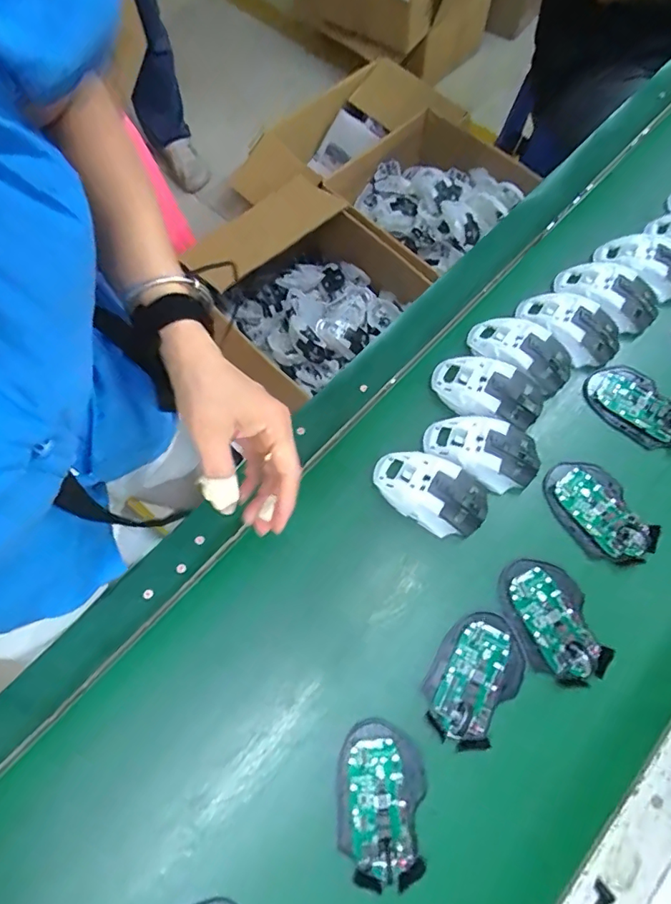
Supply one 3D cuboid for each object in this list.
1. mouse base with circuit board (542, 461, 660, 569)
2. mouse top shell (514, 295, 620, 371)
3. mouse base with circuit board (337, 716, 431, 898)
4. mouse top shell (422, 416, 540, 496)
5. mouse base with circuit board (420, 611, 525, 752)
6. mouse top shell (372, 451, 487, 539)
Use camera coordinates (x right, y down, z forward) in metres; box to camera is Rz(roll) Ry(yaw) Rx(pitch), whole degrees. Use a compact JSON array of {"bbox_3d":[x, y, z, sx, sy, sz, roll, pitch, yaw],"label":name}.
[{"bbox_3d":[0.263,0.058,0.501,0.071,0.019,0.111,-25,72,-8],"label":"mouse base with circuit board"},{"bbox_3d":[0.263,-0.143,0.573,0.115,0.028,0.065,33,74,12],"label":"mouse top shell"},{"bbox_3d":[0.038,0.293,0.422,0.071,0.026,0.114,4,70,2],"label":"mouse base with circuit board"},{"bbox_3d":[0.152,-0.004,0.518,0.115,0.027,0.068,25,72,9],"label":"mouse top shell"},{"bbox_3d":[0.125,0.202,0.449,0.072,0.016,0.112,32,74,11],"label":"mouse base with circuit board"},{"bbox_3d":[0.094,0.036,0.502,0.115,0.031,0.064,31,73,11],"label":"mouse top shell"}]

